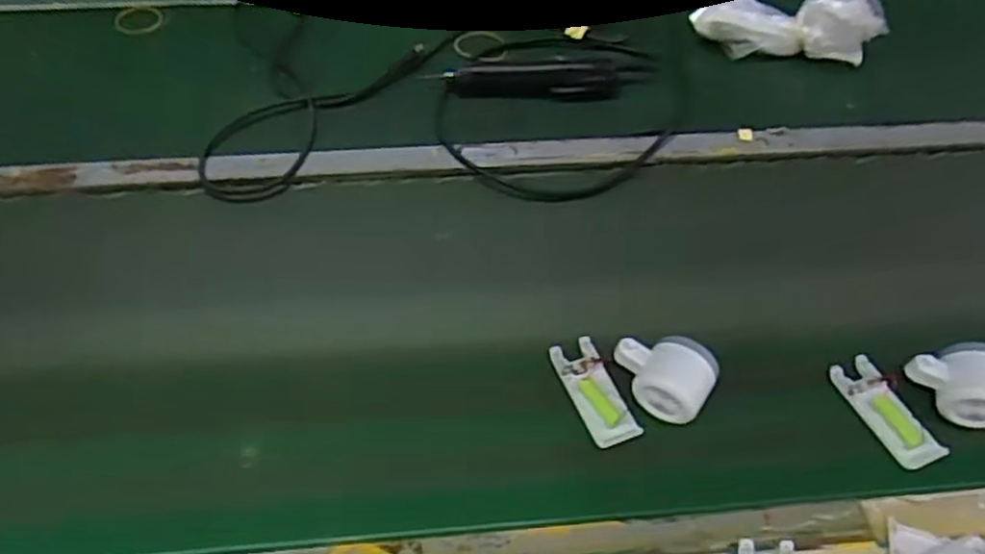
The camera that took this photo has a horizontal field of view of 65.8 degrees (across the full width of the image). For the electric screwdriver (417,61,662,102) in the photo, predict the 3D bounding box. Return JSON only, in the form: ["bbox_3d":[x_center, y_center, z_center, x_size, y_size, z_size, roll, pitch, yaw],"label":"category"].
[{"bbox_3d":[0.060,-0.236,0.921,0.267,0.032,0.047,-1,51,-2],"label":"electric screwdriver"}]

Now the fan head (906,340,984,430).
[{"bbox_3d":[0.406,0.088,0.652,0.055,0.048,0.081,-36,60,-26],"label":"fan head"}]

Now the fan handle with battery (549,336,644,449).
[{"bbox_3d":[0.089,0.100,0.670,0.039,0.015,0.103,-17,53,-15],"label":"fan handle with battery"}]

